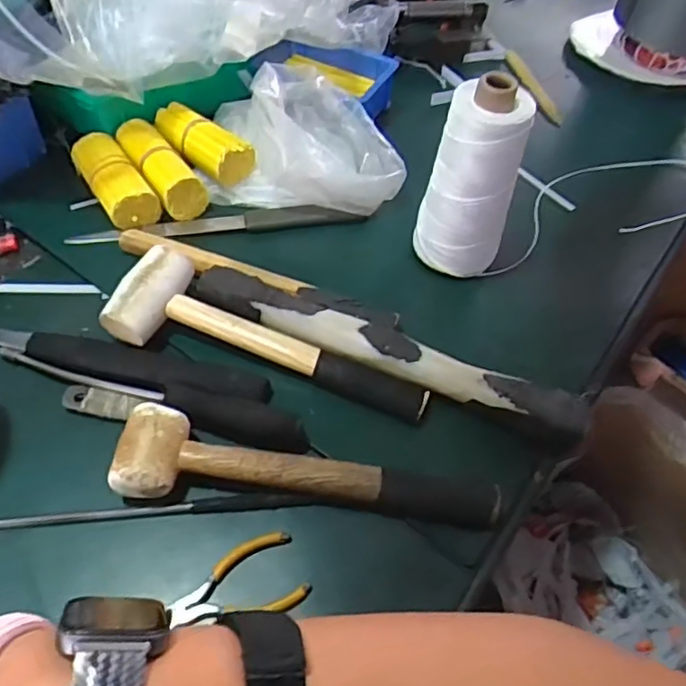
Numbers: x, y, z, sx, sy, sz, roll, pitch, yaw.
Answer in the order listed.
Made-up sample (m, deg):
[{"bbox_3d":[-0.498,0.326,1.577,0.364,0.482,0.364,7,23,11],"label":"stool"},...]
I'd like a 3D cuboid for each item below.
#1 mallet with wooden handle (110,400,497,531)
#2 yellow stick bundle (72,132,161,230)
[{"bbox_3d":[-0.022,0.086,0.422,0.257,0.036,0.061,5,53,-2],"label":"mallet with wooden handle"},{"bbox_3d":[-0.222,-0.157,0.595,0.047,0.045,0.124,-27,61,-23],"label":"yellow stick bundle"}]

